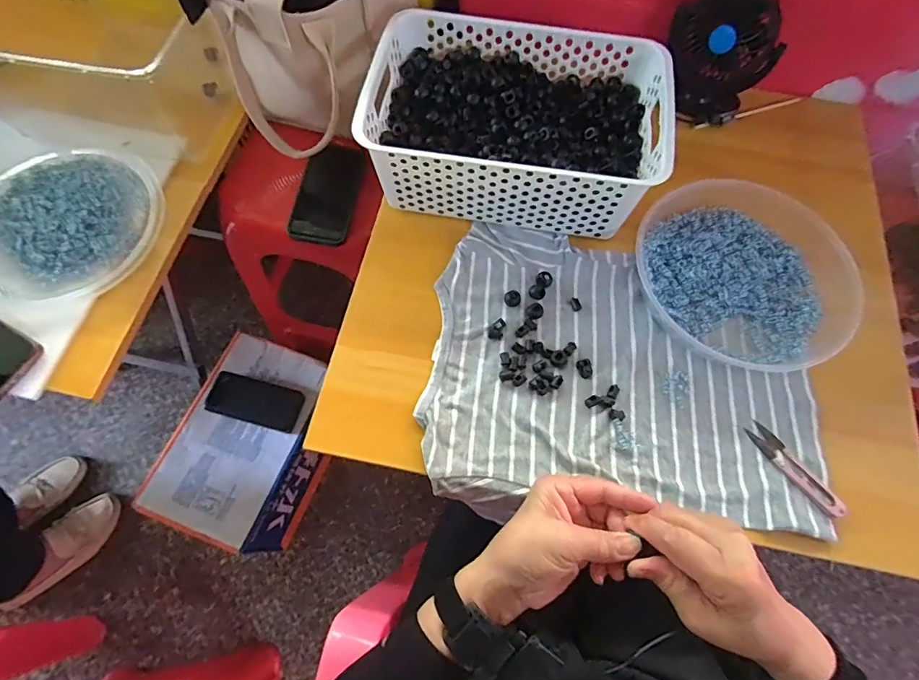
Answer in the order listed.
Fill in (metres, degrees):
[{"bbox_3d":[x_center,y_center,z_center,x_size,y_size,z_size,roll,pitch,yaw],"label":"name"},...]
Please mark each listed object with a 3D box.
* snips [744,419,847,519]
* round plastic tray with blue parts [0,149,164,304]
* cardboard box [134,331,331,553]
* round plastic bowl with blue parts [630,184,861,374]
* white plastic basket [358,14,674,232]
[{"bbox_3d":[0.316,0.122,0.439,0.022,0.011,0.100,-33,72,-14],"label":"snips"},{"bbox_3d":[-0.483,-0.151,0.557,0.224,0.024,0.209,1,68,-1],"label":"round plastic tray with blue parts"},{"bbox_3d":[-0.374,0.194,0.879,0.211,0.206,0.328,19,69,6],"label":"cardboard box"},{"bbox_3d":[0.304,-0.078,0.501,0.221,0.047,0.204,1,68,-1],"label":"round plastic bowl with blue parts"},{"bbox_3d":[0.061,-0.238,0.516,0.301,0.097,0.201,8,68,2],"label":"white plastic basket"}]

